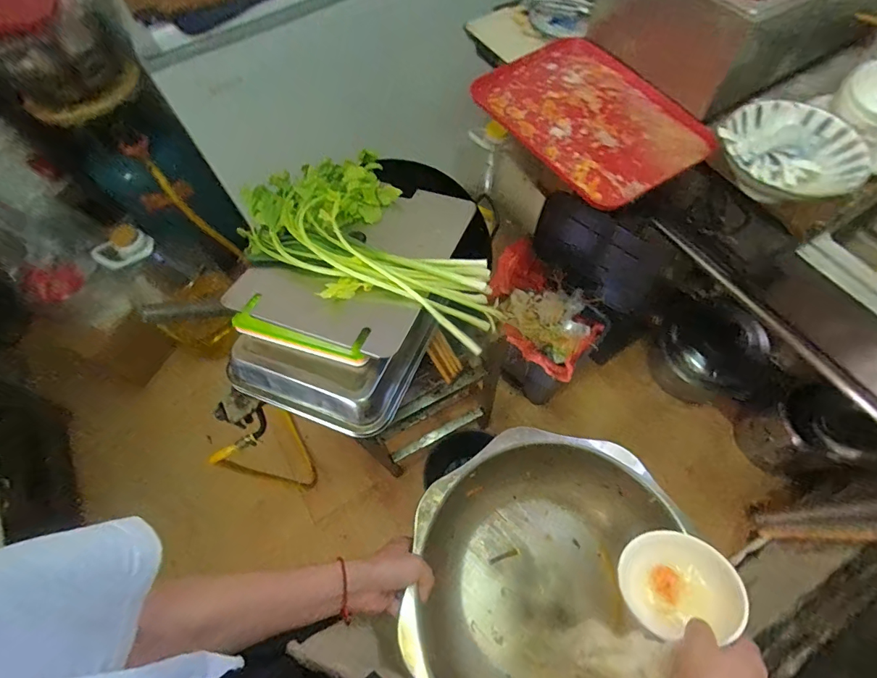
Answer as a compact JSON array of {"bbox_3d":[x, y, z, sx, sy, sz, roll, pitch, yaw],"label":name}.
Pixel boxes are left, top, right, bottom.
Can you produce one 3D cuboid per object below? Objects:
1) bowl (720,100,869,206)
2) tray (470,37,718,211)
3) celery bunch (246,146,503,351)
[{"bbox_3d":[0.526,-0.282,0.653,0.195,0.051,0.178,31,70,17],"label":"bowl"},{"bbox_3d":[0.259,-0.391,0.742,0.270,0.023,0.365,-32,66,-11],"label":"tray"},{"bbox_3d":[-0.093,-0.163,0.637,0.440,0.079,0.261,25,68,15],"label":"celery bunch"}]

